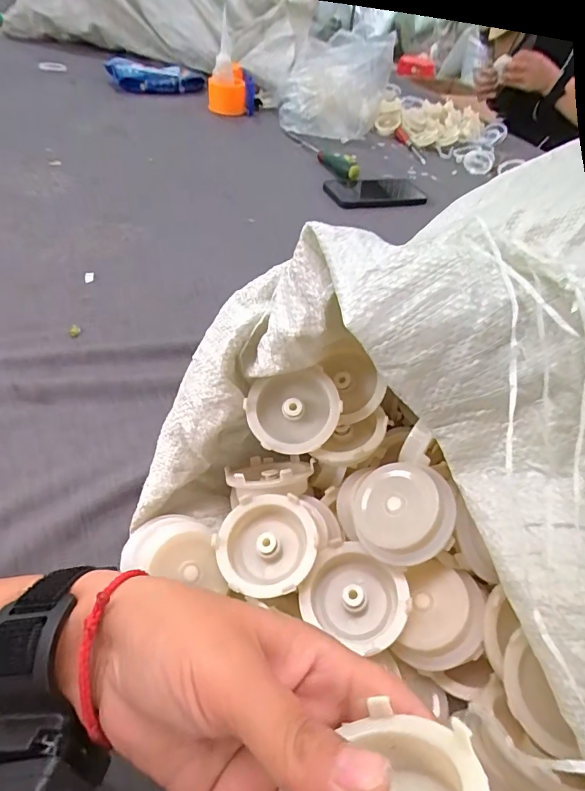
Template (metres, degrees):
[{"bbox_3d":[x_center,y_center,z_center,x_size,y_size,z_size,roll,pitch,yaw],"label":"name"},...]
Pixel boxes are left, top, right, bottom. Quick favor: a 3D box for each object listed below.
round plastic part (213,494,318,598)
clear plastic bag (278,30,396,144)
[{"bbox_3d":[-0.016,0.086,0.261,0.055,0.024,0.052,5,47,-5],"label":"round plastic part"},{"bbox_3d":[0.072,-0.517,0.772,0.178,0.167,0.111,9,48,2],"label":"clear plastic bag"}]

